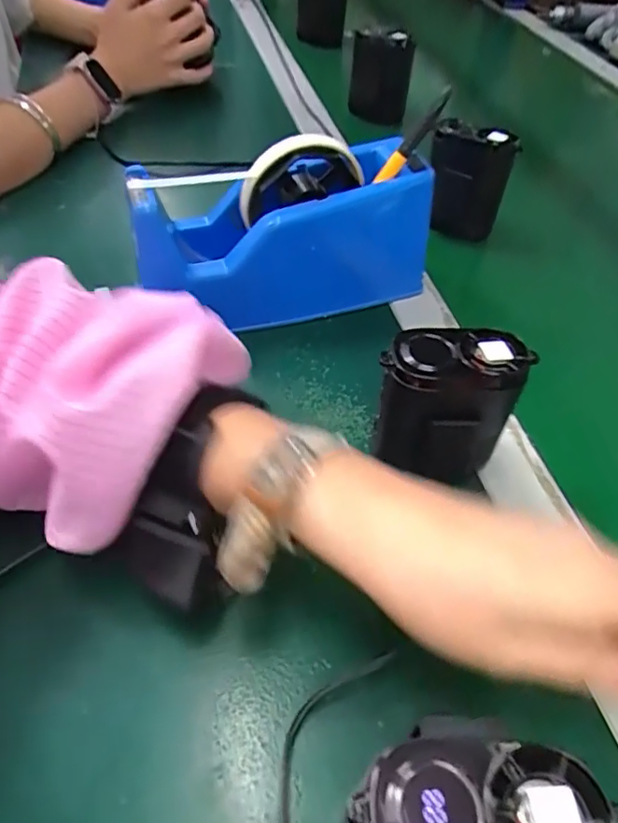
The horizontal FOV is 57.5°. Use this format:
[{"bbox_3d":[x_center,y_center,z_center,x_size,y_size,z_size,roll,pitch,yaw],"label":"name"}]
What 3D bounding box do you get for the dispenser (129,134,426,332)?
[{"bbox_3d":[-0.015,-0.126,0.384,0.197,0.105,0.073,-10,51,-13],"label":"dispenser"}]

